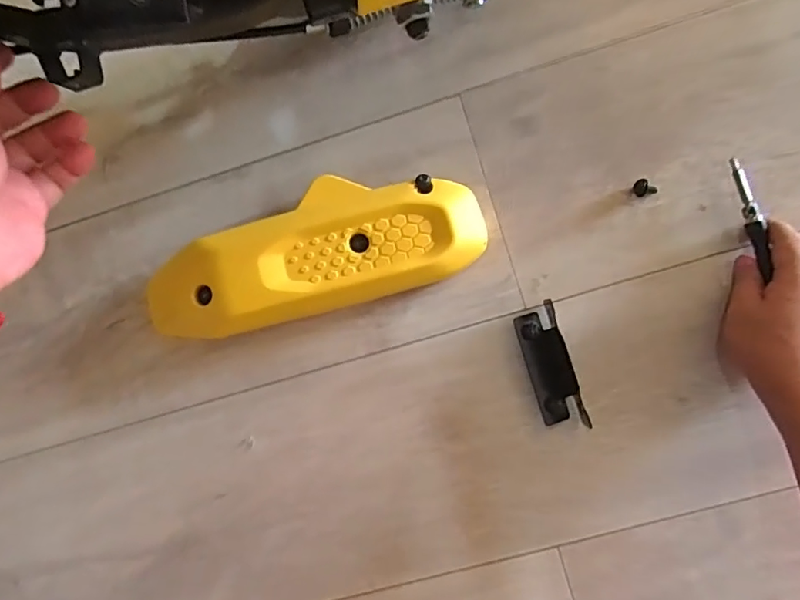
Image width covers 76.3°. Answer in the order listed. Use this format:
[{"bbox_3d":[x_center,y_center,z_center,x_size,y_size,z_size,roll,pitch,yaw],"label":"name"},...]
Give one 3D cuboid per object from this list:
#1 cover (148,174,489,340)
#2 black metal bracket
[{"bbox_3d":[-0.077,-0.040,0.435,0.297,0.043,0.107,-16,88,4],"label":"cover"},{"bbox_3d":[0.125,0.056,0.423,0.034,0.020,0.098,-18,87,4],"label":"black metal bracket"}]

